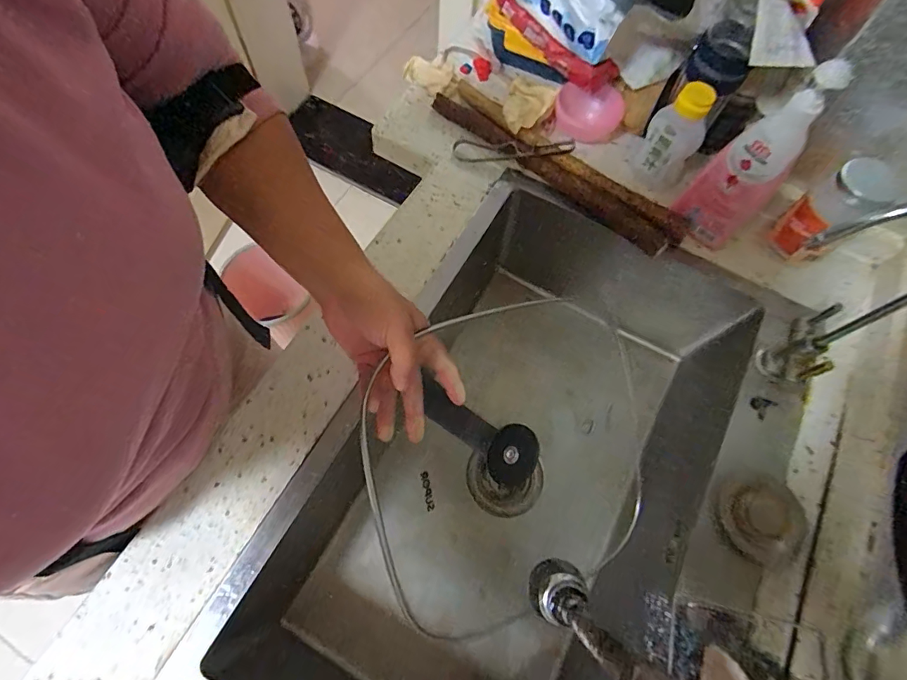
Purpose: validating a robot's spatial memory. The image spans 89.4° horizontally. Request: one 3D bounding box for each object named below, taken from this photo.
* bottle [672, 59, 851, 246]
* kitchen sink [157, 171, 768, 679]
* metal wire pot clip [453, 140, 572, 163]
[{"bbox_3d":[0.331,-0.196,0.511,0.049,0.202,0.083,-37,73,-18],"label":"bottle"},{"bbox_3d":[0.082,0.162,0.577,0.410,0.219,0.652,28,69,7],"label":"kitchen sink"},{"bbox_3d":[0.080,-0.260,0.623,0.165,0.018,0.031,5,64,15],"label":"metal wire pot clip"}]

